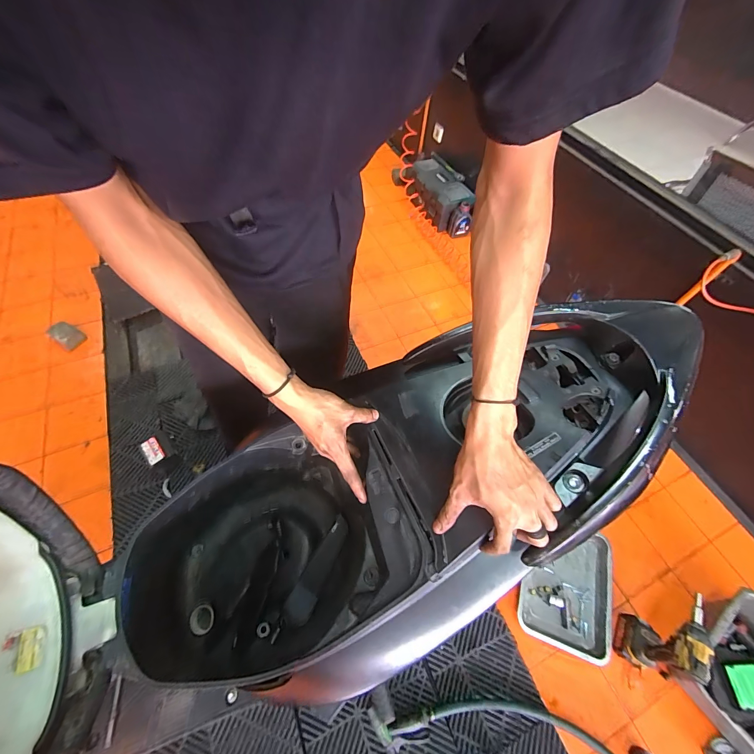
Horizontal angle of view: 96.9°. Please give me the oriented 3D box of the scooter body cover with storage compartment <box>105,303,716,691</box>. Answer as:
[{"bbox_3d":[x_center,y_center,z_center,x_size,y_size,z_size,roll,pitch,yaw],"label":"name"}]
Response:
[{"bbox_3d":[-0.014,0.188,0.489,0.844,0.234,0.357,-31,61,15],"label":"scooter body cover with storage compartment"}]

